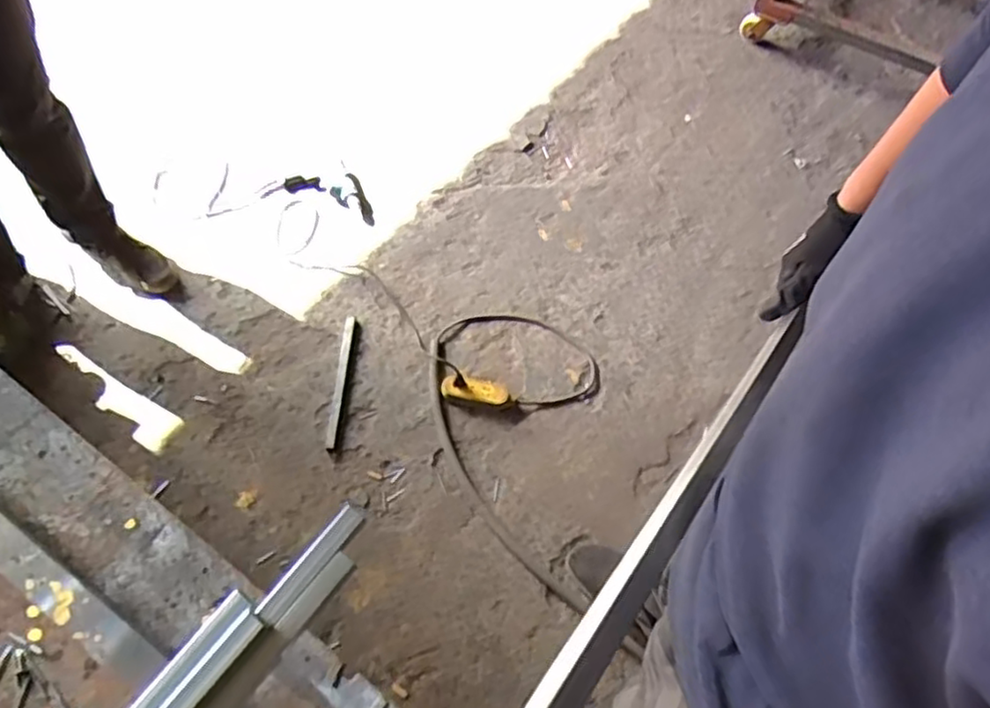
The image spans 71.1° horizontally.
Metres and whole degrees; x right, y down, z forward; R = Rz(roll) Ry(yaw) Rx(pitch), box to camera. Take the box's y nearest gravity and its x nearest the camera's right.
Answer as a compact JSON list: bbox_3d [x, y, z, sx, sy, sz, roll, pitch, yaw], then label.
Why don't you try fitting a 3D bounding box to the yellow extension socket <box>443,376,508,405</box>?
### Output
[{"bbox_3d":[-0.045,0.084,1.600,0.154,0.027,0.058,9,62,-12],"label":"yellow extension socket"}]

